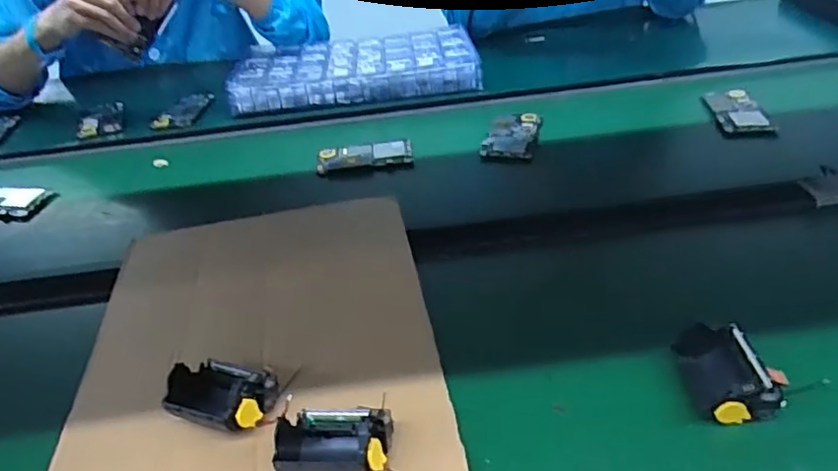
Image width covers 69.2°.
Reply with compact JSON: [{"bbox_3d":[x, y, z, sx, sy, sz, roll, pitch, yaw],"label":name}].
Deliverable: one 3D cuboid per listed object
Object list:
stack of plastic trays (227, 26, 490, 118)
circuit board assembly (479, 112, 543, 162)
[{"bbox_3d":[-0.103,-0.271,0.998,0.384,0.052,0.206,-8,36,-4],"label":"stack of plastic trays"},{"bbox_3d":[0.124,-0.134,0.812,0.068,0.012,0.112,7,37,17],"label":"circuit board assembly"}]

